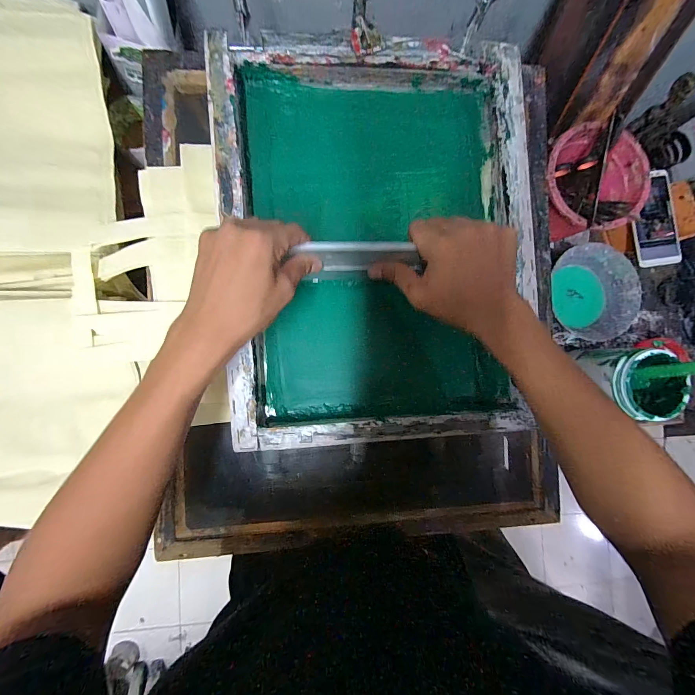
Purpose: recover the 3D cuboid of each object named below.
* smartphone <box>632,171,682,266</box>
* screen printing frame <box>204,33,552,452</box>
[{"bbox_3d":[0.510,-0.212,0.518,0.075,0.014,0.151,-8,89,-5],"label":"smartphone"},{"bbox_3d":[0.046,-0.114,0.365,0.355,0.048,0.427,-4,89,-5],"label":"screen printing frame"}]

